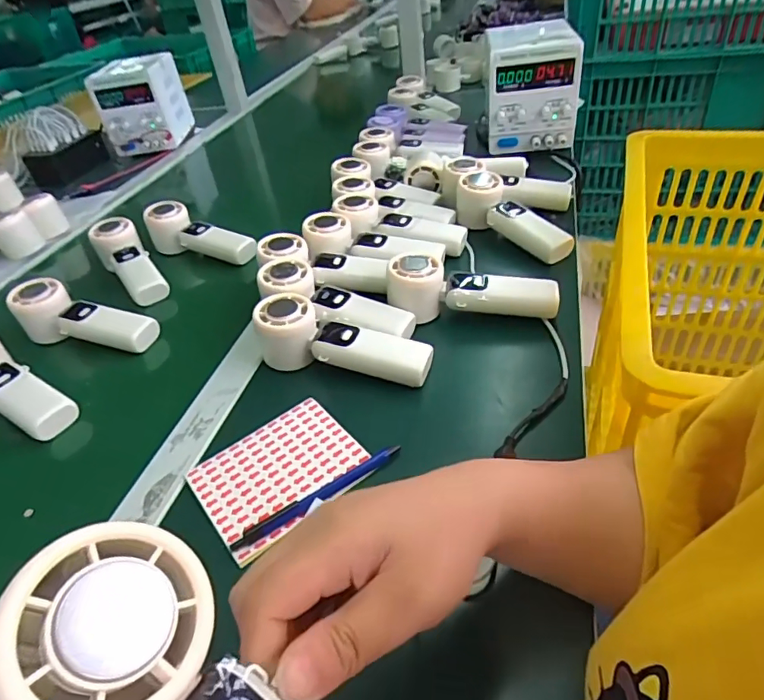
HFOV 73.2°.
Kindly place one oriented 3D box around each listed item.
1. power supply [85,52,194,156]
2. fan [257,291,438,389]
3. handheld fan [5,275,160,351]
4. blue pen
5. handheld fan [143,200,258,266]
[{"bbox_3d":[-0.491,-0.506,1.072,0.134,0.178,0.152,-4,41,4],"label":"power supply"},{"bbox_3d":[-0.035,-0.011,0.471,0.165,0.052,0.055,6,43,16],"label":"fan"},{"bbox_3d":[-0.324,-0.032,0.568,0.166,0.050,0.056,14,44,6],"label":"handheld fan"},{"bbox_3d":[-0.046,0.105,0.377,0.135,0.007,0.014,-26,44,-20],"label":"blue pen"},{"bbox_3d":[-0.241,-0.156,0.692,0.166,0.061,0.048,12,45,22],"label":"handheld fan"}]

